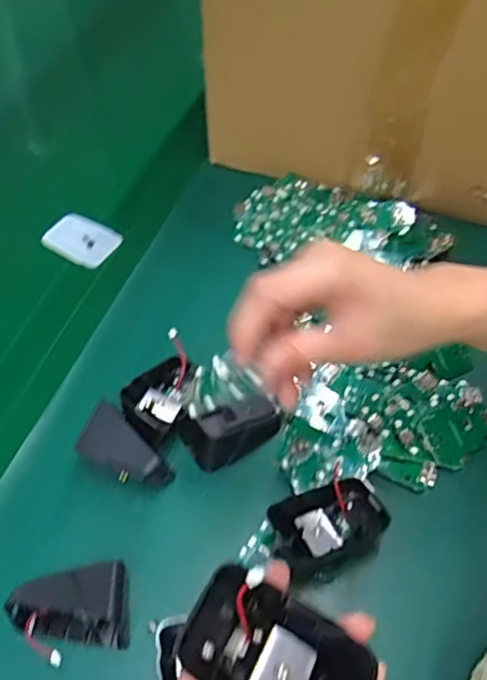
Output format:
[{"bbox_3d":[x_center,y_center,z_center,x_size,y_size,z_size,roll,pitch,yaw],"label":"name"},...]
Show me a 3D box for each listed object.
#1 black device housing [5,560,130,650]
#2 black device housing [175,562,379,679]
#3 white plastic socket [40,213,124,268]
[{"bbox_3d":[-0.101,0.154,0.348,0.069,0.043,0.042,6,55,5],"label":"black device housing"},{"bbox_3d":[0.013,0.116,0.215,0.068,0.015,0.042,22,56,21],"label":"black device housing"},{"bbox_3d":[-0.152,-0.094,0.554,0.067,0.015,0.051,27,59,18],"label":"white plastic socket"}]

